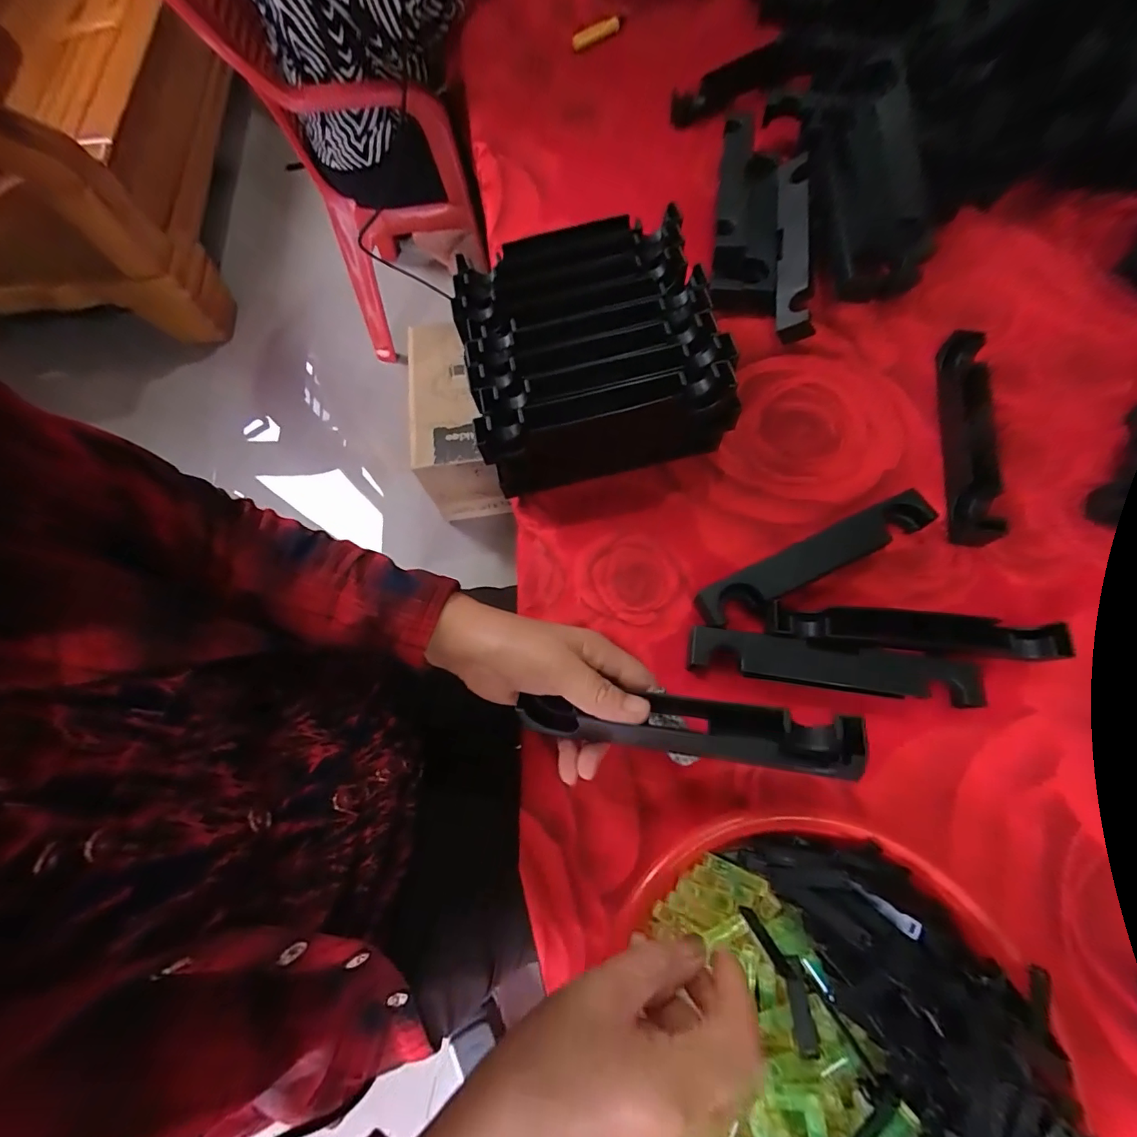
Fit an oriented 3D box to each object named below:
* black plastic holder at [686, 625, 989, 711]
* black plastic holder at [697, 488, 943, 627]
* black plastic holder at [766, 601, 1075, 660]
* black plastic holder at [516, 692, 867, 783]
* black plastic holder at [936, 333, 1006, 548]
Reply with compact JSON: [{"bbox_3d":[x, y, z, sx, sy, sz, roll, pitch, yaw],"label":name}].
[{"bbox_3d":[0.185,0.071,0.347,0.196,0.022,0.032,6,71,5],"label":"black plastic holder"},{"bbox_3d":[0.193,-0.007,0.383,0.199,0.029,0.033,-26,71,-6],"label":"black plastic holder"},{"bbox_3d":[0.247,0.046,0.351,0.195,0.028,0.028,4,71,4],"label":"black plastic holder"},{"bbox_3d":[0.061,0.093,0.287,0.193,0.028,0.032,-1,66,22],"label":"black plastic holder"},{"bbox_3d":[0.344,-0.113,0.413,0.031,0.032,0.198,12,71,7],"label":"black plastic holder"}]

